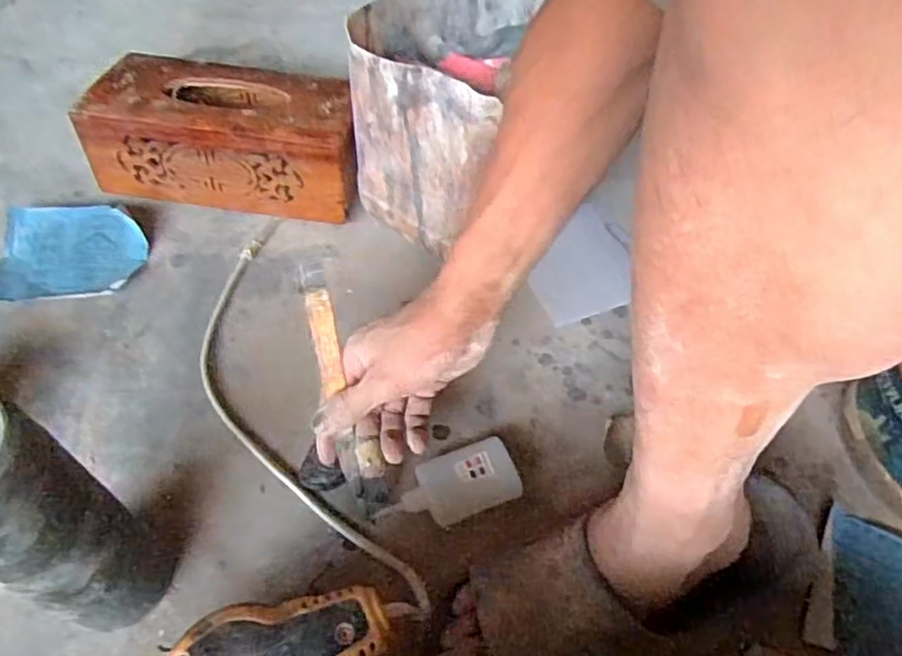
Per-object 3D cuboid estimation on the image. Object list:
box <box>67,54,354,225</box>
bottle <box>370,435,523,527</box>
[{"bbox_3d":[-0.222,-0.194,0.659,0.261,0.101,0.120,8,54,3],"label":"box"},{"bbox_3d":[-0.002,0.121,0.485,0.104,0.019,0.048,-18,57,-14],"label":"bottle"}]

